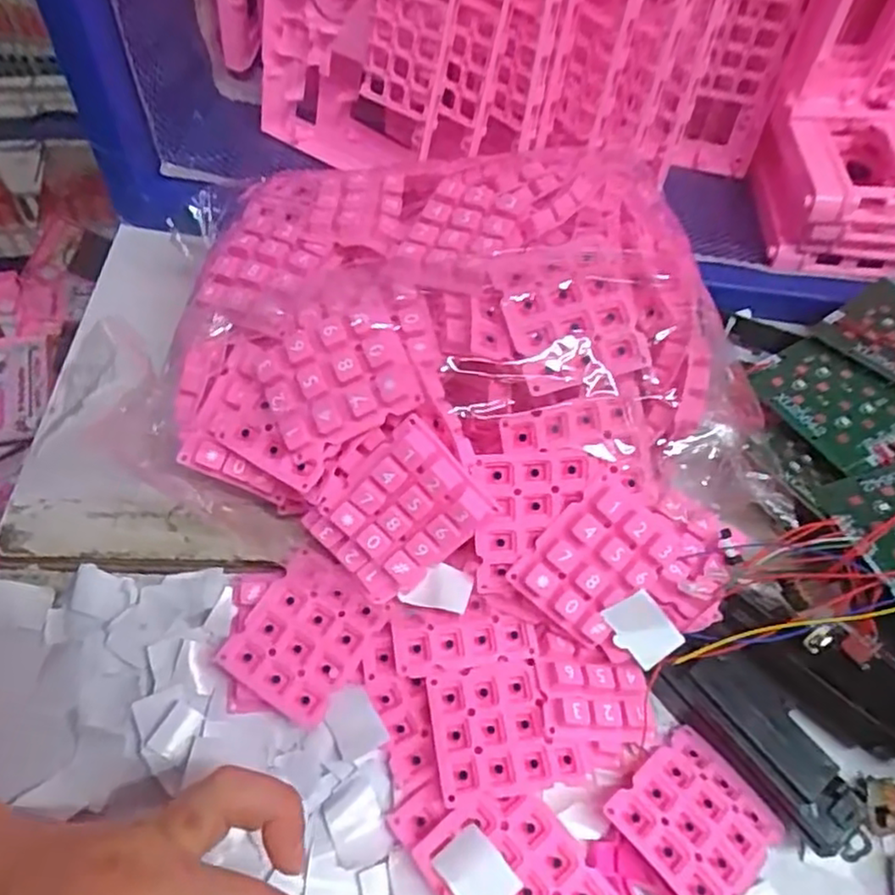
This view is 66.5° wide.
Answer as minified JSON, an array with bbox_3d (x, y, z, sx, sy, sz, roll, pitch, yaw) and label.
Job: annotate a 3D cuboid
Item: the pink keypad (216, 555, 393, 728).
[{"bbox_3d":[-0.061,0.079,0.288,0.050,0.006,0.058,30,67,13],"label":"pink keypad"}]

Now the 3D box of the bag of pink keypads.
[{"bbox_3d":[0.003,-0.042,0.313,0.243,0.101,0.181,-8,57,-10],"label":"bag of pink keypads"}]

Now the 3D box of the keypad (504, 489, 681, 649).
[{"bbox_3d":[0.061,0.047,0.274,0.048,0.010,0.057,42,93,-8],"label":"keypad"}]

